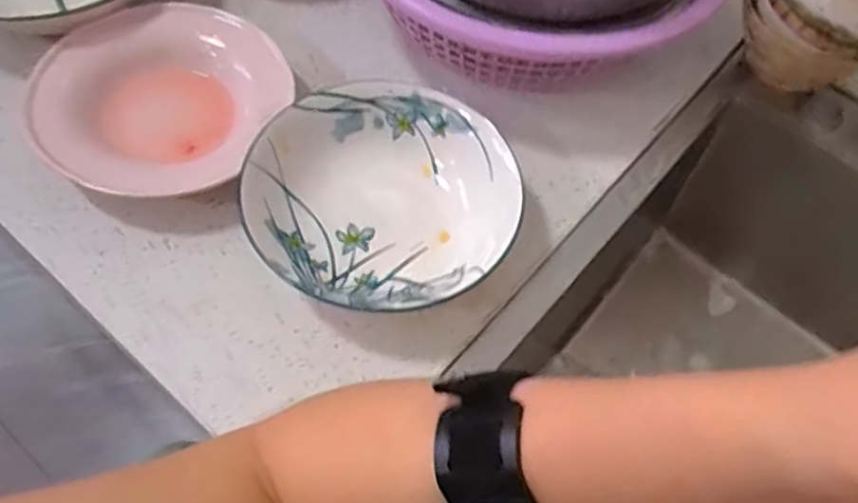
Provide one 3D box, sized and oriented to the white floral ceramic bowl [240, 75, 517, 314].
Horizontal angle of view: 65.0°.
[{"bbox_3d":[-0.031,-0.038,0.442,0.163,0.061,0.156,2,59,-3],"label":"white floral ceramic bowl"}]

